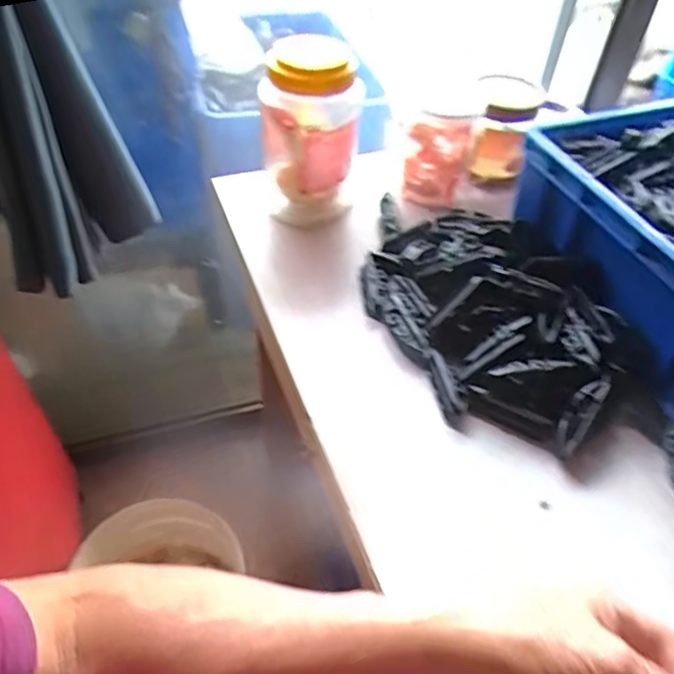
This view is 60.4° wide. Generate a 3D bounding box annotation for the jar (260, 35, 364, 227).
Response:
[{"bbox_3d":[-0.027,-0.209,0.584,0.098,0.167,0.084,4,48,0],"label":"jar"}]

